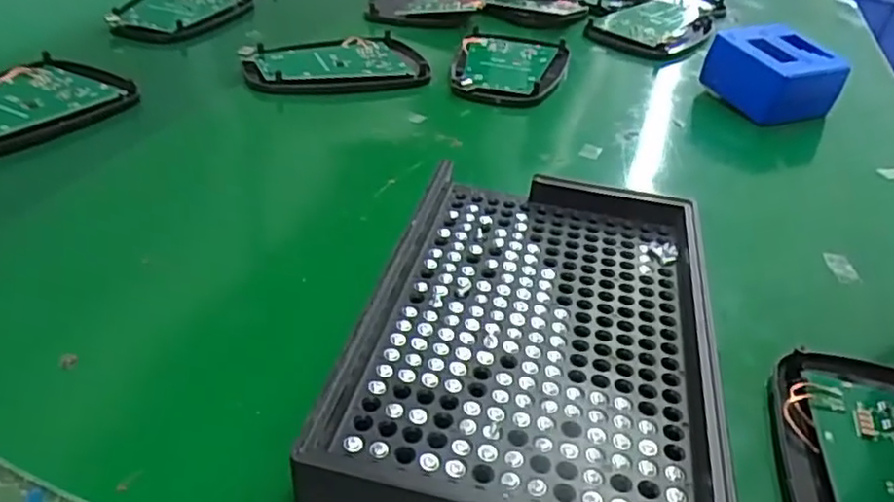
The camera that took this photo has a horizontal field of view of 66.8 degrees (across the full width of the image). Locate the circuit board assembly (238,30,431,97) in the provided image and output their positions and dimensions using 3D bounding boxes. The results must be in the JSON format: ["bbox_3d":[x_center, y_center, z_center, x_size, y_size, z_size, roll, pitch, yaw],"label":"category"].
[{"bbox_3d":[-0.062,-0.104,0.369,0.093,0.007,0.065,-8,38,-21],"label":"circuit board assembly"}]

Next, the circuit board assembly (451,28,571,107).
[{"bbox_3d":[0.034,-0.106,0.385,0.062,0.010,0.097,14,36,9],"label":"circuit board assembly"}]

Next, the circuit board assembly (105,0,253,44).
[{"bbox_3d":[-0.167,-0.150,0.422,0.064,0.009,0.089,14,36,9],"label":"circuit board assembly"}]

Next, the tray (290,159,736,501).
[{"bbox_3d":[0.026,0.025,0.190,0.093,0.023,0.140,13,36,7],"label":"tray"}]

